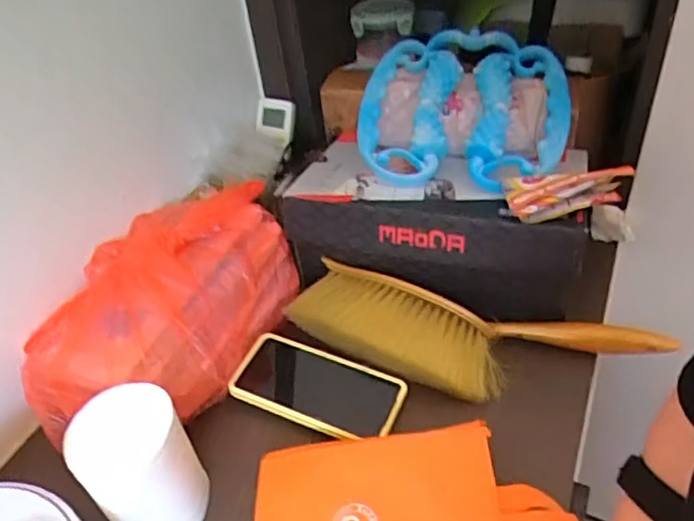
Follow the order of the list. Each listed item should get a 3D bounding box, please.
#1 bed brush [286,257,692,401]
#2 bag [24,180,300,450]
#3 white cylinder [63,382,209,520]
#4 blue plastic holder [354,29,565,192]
[{"bbox_3d":[0.128,0.079,0.614,0.370,0.061,0.106,7,43,17],"label":"bed brush"},{"bbox_3d":[-0.188,0.041,0.614,0.178,0.114,0.295,12,44,22],"label":"bag"},{"bbox_3d":[-0.170,0.175,0.500,0.082,0.124,0.079,-4,41,4],"label":"white cylinder"},{"bbox_3d":[0.135,-0.173,0.700,0.230,0.055,0.217,5,64,10],"label":"blue plastic holder"}]

